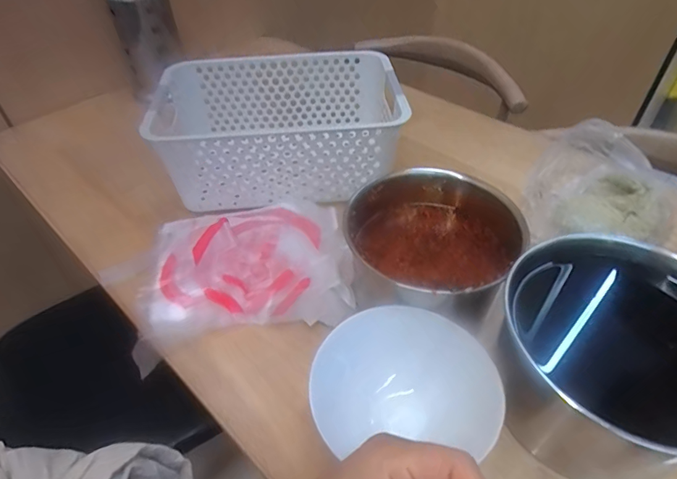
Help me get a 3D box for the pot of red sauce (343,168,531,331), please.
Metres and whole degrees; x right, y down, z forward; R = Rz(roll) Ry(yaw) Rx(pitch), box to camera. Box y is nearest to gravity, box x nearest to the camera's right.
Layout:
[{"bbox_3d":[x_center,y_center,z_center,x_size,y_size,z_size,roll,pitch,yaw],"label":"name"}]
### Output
[{"bbox_3d":[0.095,-0.003,0.431,0.160,0.083,0.157,-1,45,1],"label":"pot of red sauce"}]

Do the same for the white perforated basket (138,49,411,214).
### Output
[{"bbox_3d":[-0.072,-0.153,0.567,0.292,0.098,0.208,-5,45,-2],"label":"white perforated basket"}]

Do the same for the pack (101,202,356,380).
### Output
[{"bbox_3d":[-0.119,0.032,0.470,0.255,0.030,0.194,-14,46,-11],"label":"pack"}]

